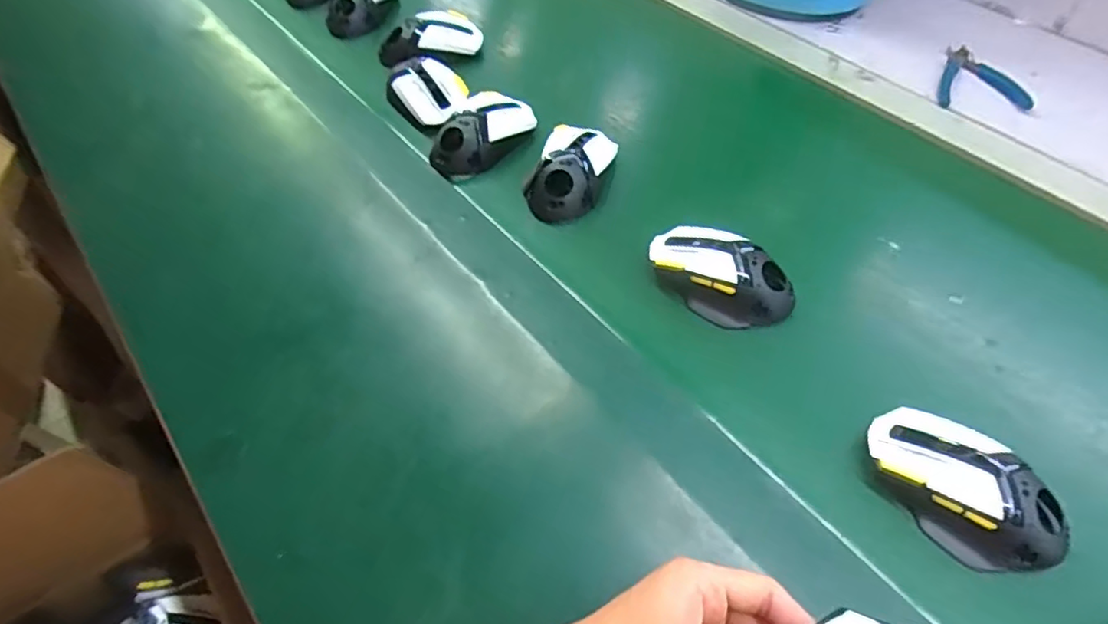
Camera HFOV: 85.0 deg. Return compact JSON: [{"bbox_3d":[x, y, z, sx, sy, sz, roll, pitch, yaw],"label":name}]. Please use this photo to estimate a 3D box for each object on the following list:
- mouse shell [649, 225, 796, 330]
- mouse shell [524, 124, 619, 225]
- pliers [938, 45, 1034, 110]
[{"bbox_3d":[0.135,-0.032,0.490,0.115,0.039,0.059,32,60,22],"label":"mouse shell"},{"bbox_3d":[0.017,-0.135,0.570,0.064,0.038,0.106,18,56,13],"label":"mouse shell"},{"bbox_3d":[0.450,-0.256,0.650,0.084,0.012,0.109,5,54,4],"label":"pliers"}]

